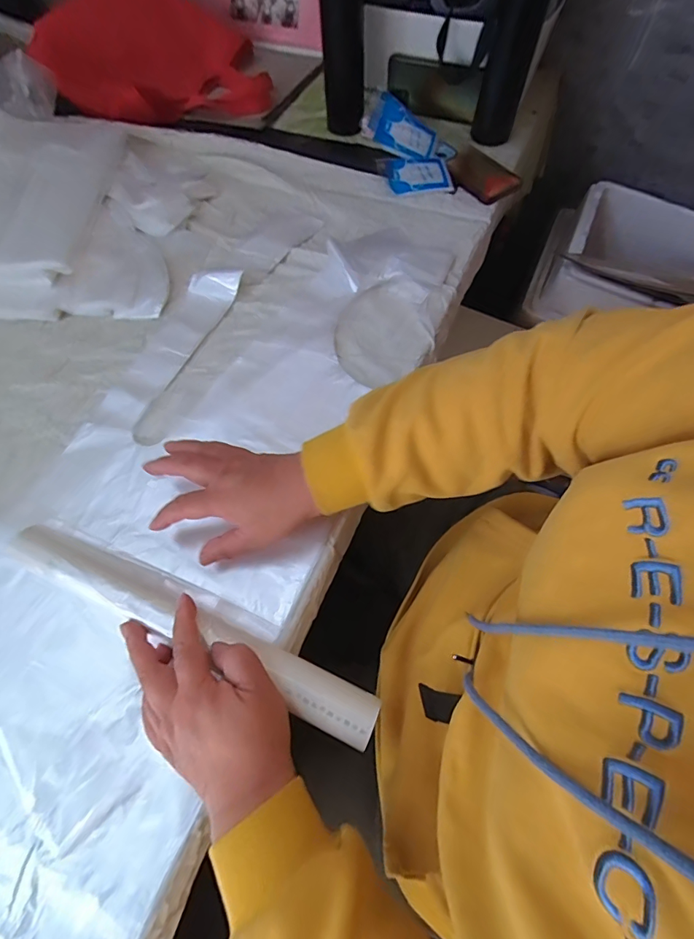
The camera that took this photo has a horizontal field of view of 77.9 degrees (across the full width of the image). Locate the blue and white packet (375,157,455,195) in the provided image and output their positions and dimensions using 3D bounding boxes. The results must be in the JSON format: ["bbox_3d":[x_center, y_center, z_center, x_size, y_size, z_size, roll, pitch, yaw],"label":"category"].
[{"bbox_3d":[0.098,-0.436,0.640,0.107,0.020,0.068,-6,66,-2],"label":"blue and white packet"}]

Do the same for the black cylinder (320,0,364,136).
[{"bbox_3d":[-0.006,-0.623,0.616,0.061,0.222,0.047,-2,66,0],"label":"black cylinder"}]

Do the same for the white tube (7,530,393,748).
[{"bbox_3d":[-0.138,0.133,0.372,0.348,0.035,0.038,22,68,11],"label":"white tube"}]

